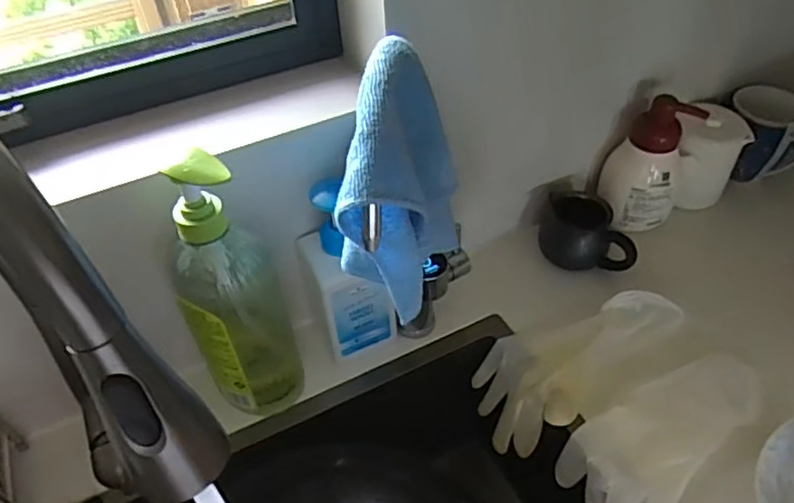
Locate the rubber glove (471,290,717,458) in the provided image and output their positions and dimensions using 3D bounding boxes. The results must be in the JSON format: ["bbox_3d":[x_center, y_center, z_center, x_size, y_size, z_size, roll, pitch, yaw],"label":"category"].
[{"bbox_3d":[0.187,0.121,0.613,0.219,0.078,0.101,-24,48,2],"label":"rubber glove"}]

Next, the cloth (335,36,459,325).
[{"bbox_3d":[0.006,-0.041,0.392,0.054,0.152,0.129,6,46,9],"label":"cloth"}]

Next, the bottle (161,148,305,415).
[{"bbox_3d":[-0.135,0.037,0.500,0.076,0.273,0.068,-18,47,-13],"label":"bottle"}]

